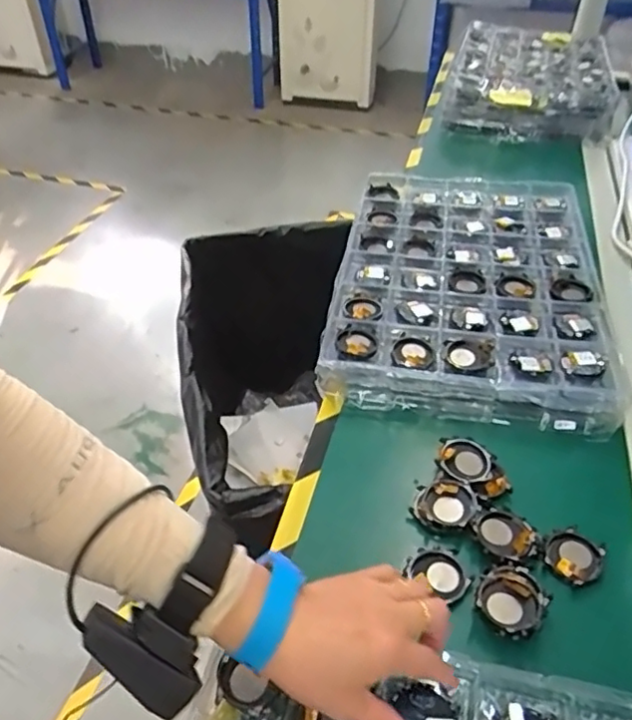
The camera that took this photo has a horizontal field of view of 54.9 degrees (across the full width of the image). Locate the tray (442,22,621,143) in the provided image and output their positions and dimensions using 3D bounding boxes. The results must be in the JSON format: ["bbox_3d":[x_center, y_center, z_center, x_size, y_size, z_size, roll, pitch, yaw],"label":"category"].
[{"bbox_3d":[0.437,-0.583,1.259,0.303,0.089,0.434,10,45,12],"label":"tray"}]

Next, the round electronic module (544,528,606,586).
[{"bbox_3d":[0.211,0.160,0.498,0.041,0.010,0.042,-1,43,1],"label":"round electronic module"}]

